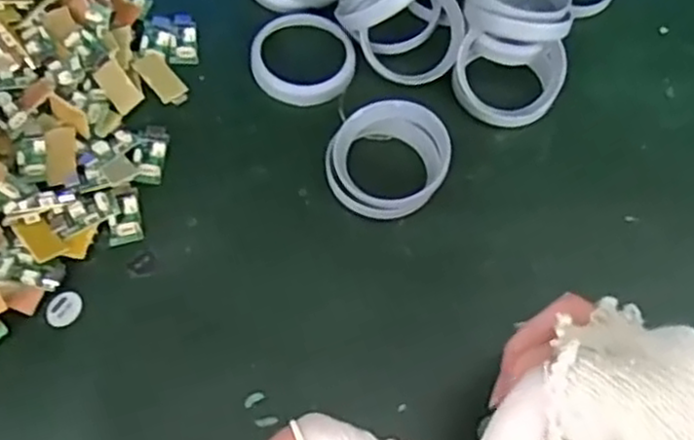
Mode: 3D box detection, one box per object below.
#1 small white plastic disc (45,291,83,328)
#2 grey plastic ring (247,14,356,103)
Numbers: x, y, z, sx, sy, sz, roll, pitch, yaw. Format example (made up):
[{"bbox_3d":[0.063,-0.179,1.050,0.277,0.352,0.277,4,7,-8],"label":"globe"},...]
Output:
[{"bbox_3d":[-0.132,0.041,0.341,0.015,0.004,0.018,37,66,16],"label":"small white plastic disc"},{"bbox_3d":[-0.026,-0.094,0.419,0.056,0.007,0.060,1,62,-2],"label":"grey plastic ring"}]

